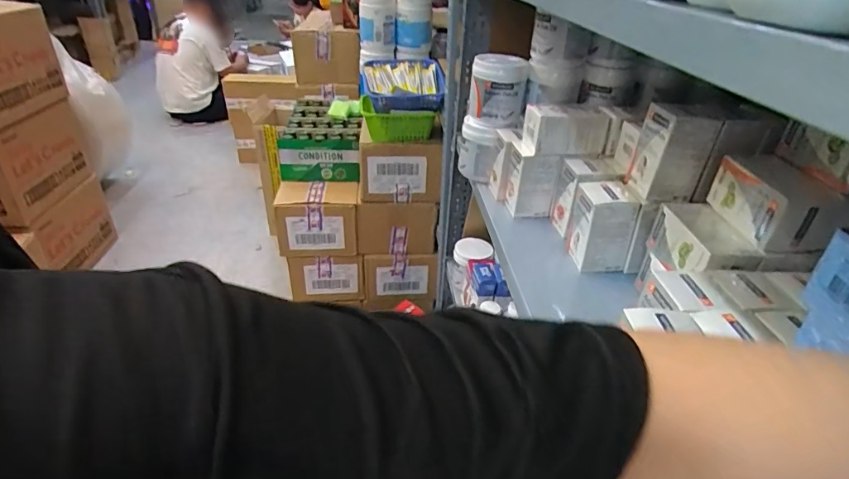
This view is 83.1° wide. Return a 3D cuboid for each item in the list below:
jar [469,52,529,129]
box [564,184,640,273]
[{"bbox_3d":[0.120,-0.243,0.779,0.087,0.097,0.086,8,32,9],"label":"jar"},{"bbox_3d":[0.223,-0.016,0.600,0.068,0.095,0.062,4,31,1],"label":"box"}]

